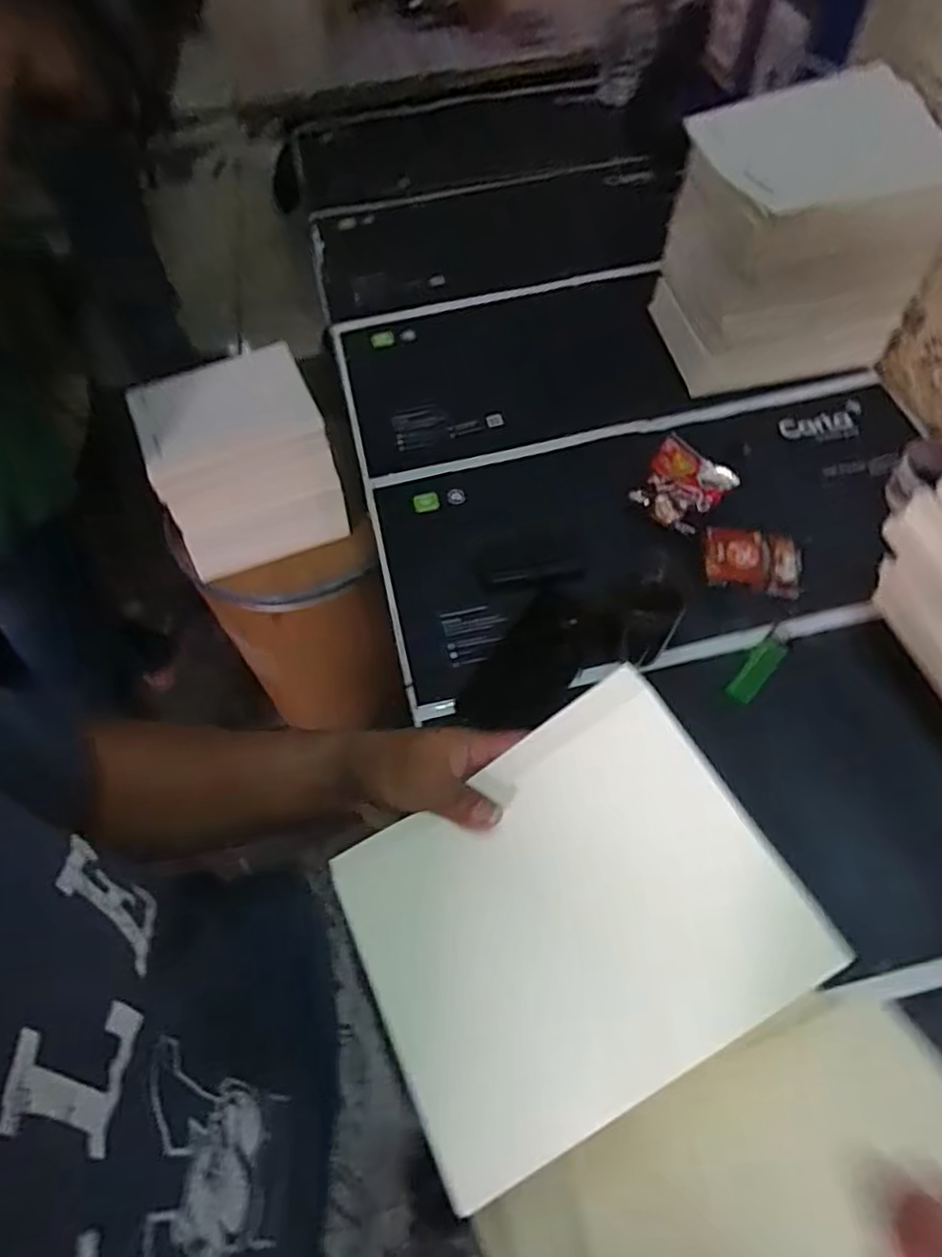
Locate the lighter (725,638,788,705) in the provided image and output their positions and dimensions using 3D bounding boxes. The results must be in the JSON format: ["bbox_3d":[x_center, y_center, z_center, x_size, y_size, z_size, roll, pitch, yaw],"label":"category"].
[{"bbox_3d":[0.250,0.036,0.596,0.024,0.011,0.072,37,68,23],"label":"lighter"}]

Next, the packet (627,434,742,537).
[{"bbox_3d":[0.217,-0.143,0.693,0.078,0.034,0.094,30,65,20],"label":"packet"}]

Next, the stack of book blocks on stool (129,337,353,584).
[{"bbox_3d":[-0.306,-0.224,0.939,0.225,0.200,0.188,-16,59,-6],"label":"stack of book blocks on stool"}]

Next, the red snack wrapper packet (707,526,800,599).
[{"bbox_3d":[0.266,-0.063,0.643,0.082,0.028,0.061,4,59,6],"label":"red snack wrapper packet"}]

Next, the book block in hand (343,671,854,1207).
[{"bbox_3d":[0.048,0.149,0.359,0.212,0.020,0.178,-33,61,0],"label":"book block in hand"}]

